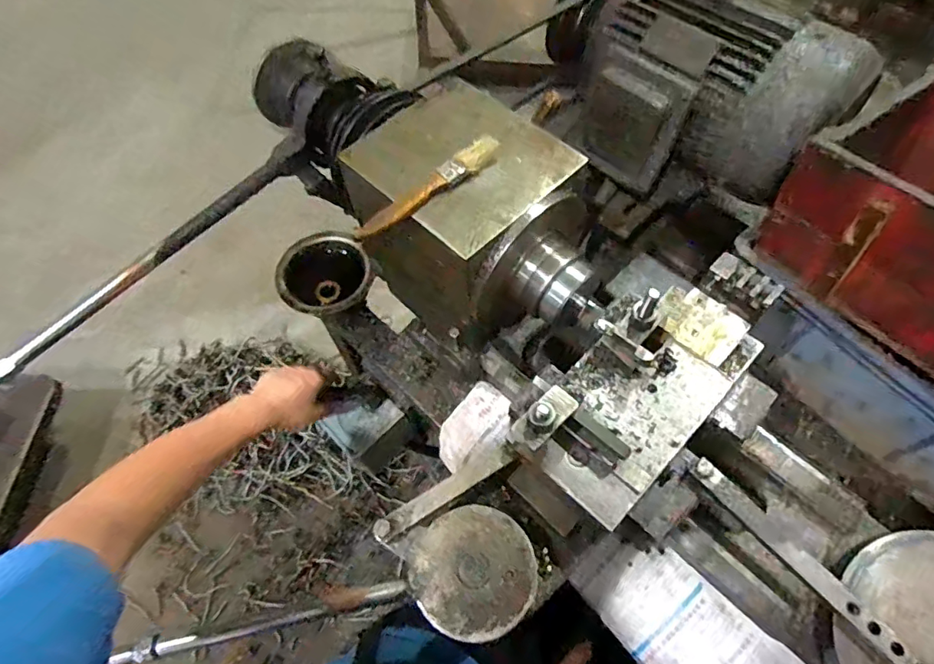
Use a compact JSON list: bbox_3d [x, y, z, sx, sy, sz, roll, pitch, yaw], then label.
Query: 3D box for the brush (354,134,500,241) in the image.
[{"bbox_3d":[-0.033,-0.125,0.454,0.152,0.013,0.021,-38,66,-17],"label":"brush"}]

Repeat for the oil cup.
[{"bbox_3d":[-0.197,-0.081,0.732,0.123,0.050,0.112,-1,61,2],"label":"oil cup"}]

